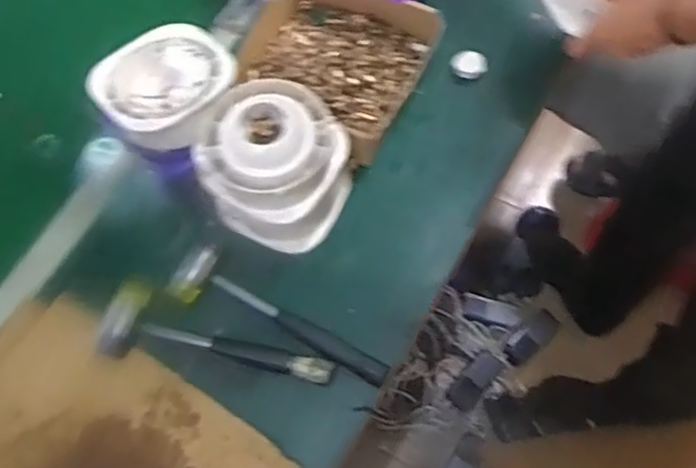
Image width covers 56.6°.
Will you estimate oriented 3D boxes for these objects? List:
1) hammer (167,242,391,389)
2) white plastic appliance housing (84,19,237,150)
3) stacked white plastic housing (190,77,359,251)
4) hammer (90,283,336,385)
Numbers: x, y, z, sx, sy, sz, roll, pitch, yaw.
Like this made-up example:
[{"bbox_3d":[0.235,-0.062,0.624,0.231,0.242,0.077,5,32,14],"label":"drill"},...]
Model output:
[{"bbox_3d":[-0.079,0.101,0.697,0.255,0.024,0.072,32,73,13],"label":"hammer"},{"bbox_3d":[-0.194,-0.163,0.703,0.148,0.042,0.150,-43,74,-14],"label":"white plastic appliance housing"},{"bbox_3d":[-0.076,-0.075,0.699,0.133,0.147,0.136,24,71,10],"label":"stacked white plastic housing"},{"bbox_3d":[-0.143,0.121,0.691,0.255,0.026,0.079,16,70,8],"label":"hammer"}]

